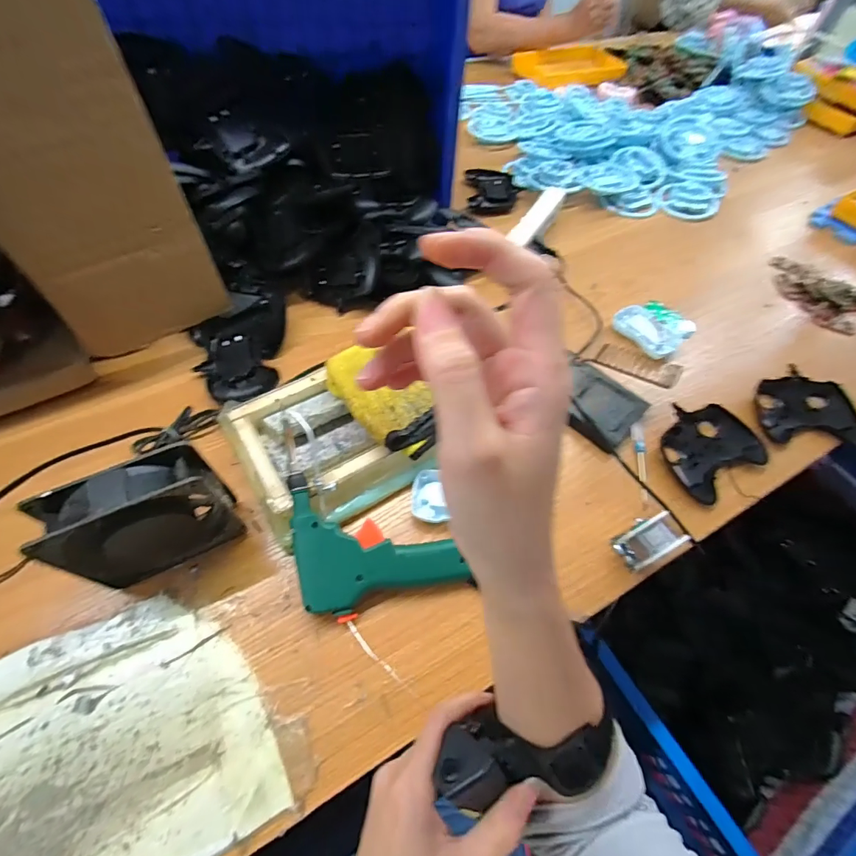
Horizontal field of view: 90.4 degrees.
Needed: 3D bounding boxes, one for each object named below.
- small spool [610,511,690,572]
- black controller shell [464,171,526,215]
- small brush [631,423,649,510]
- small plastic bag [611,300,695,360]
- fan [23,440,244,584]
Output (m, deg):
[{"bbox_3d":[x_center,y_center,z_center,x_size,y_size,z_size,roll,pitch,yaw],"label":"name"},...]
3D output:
[{"bbox_3d":[0.202,0.105,0.395,0.047,0.056,0.035,-22,64,-16],"label":"small spool"},{"bbox_3d":[0.119,-0.426,0.760,0.095,0.022,0.125,1,58,-2],"label":"black controller shell"},{"bbox_3d":[0.235,0.039,0.470,0.010,0.013,0.104,10,60,2],"label":"small brush"},{"bbox_3d":[0.320,-0.145,0.597,0.106,0.021,0.089,-32,67,-20],"label":"small plastic bag"},{"bbox_3d":[-0.230,0.076,0.356,0.115,0.121,0.045,-24,65,-17],"label":"fan"}]

